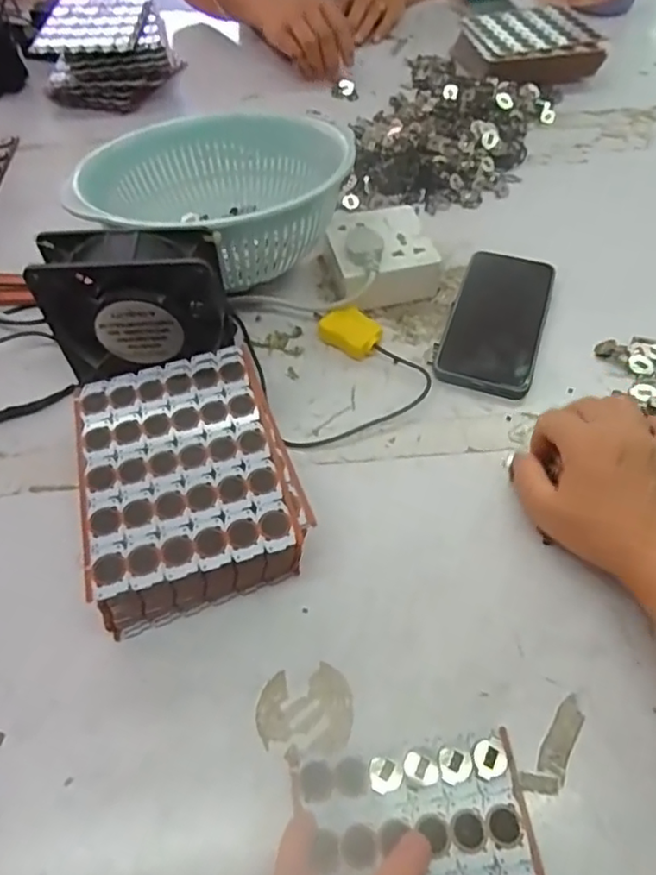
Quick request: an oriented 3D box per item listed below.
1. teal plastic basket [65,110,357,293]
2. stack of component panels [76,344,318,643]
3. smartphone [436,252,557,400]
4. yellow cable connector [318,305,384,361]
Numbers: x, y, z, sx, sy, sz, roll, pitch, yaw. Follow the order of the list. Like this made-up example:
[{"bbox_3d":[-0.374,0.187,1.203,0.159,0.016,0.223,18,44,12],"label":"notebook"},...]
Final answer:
[{"bbox_3d":[-0.094,-0.194,0.512,0.203,0.119,0.193,-1,55,1],"label":"teal plastic basket"},{"bbox_3d":[-0.086,0.028,0.384,0.122,0.061,0.157,-13,55,-7],"label":"stack of component panels"},{"bbox_3d":[0.145,-0.101,0.506,0.077,0.012,0.158,16,57,12],"label":"smartphone"},{"bbox_3d":[0.018,-0.087,0.493,0.050,0.027,0.031,33,62,22],"label":"yellow cable connector"}]

